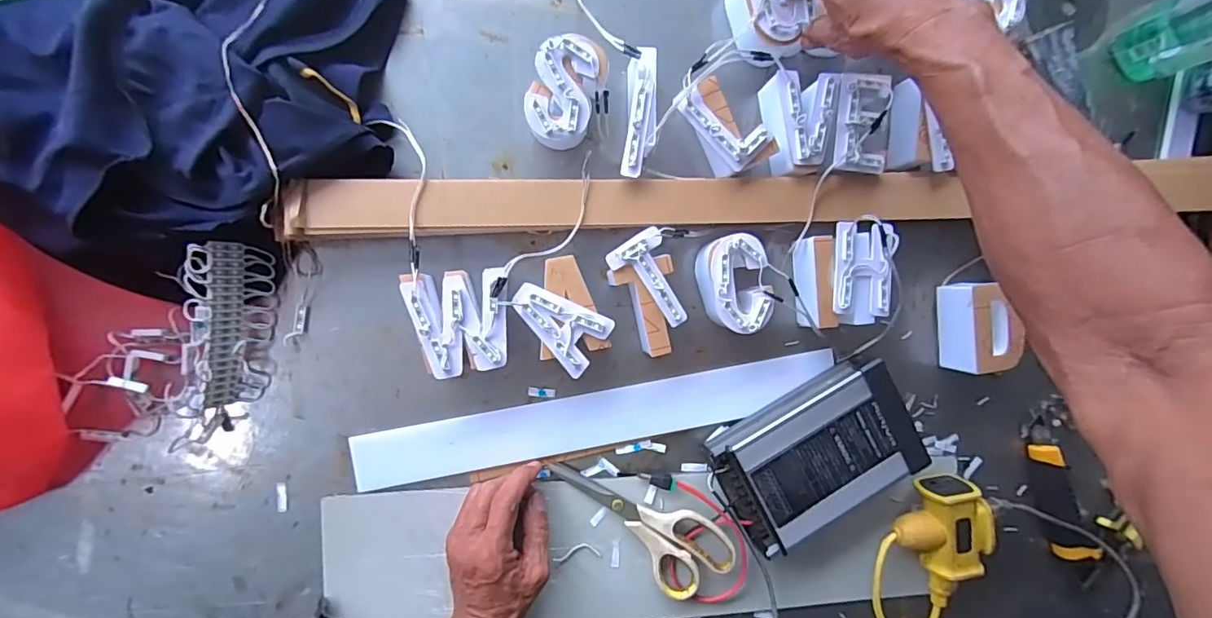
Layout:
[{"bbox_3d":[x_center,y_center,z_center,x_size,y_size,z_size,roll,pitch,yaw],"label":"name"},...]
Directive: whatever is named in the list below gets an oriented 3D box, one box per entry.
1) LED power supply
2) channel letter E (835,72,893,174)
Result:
[{"bbox_3d":[0.194,0.135,0.486,0.181,0.051,0.116,-29,95,-6],"label":"LED power supply"},{"bbox_3d":[0.227,-0.166,0.460,0.046,0.027,0.083,5,91,-7],"label":"channel letter E"}]

